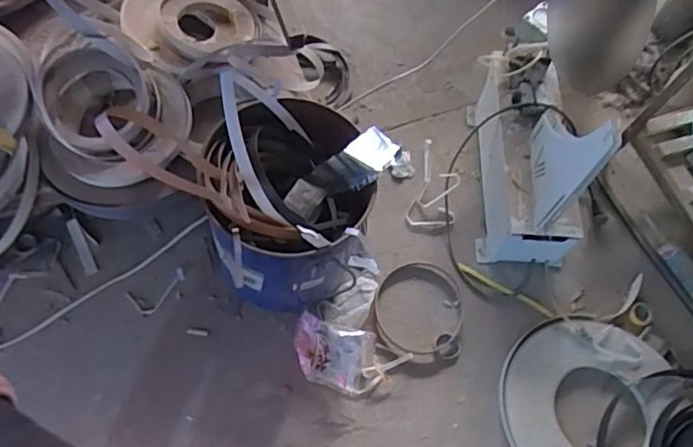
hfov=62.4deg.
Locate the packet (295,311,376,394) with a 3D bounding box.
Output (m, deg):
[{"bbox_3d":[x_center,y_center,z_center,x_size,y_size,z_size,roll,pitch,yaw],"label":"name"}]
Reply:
[{"bbox_3d":[-0.029,0.269,1.186,0.169,0.048,0.126,16,64,1],"label":"packet"}]

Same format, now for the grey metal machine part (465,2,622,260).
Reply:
[{"bbox_3d":[0.420,-0.224,1.214,0.181,0.494,0.483,3,65,-4],"label":"grey metal machine part"}]

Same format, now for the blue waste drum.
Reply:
[{"bbox_3d":[-0.103,-0.018,1.076,0.280,0.398,0.291,-1,65,-7],"label":"blue waste drum"}]

